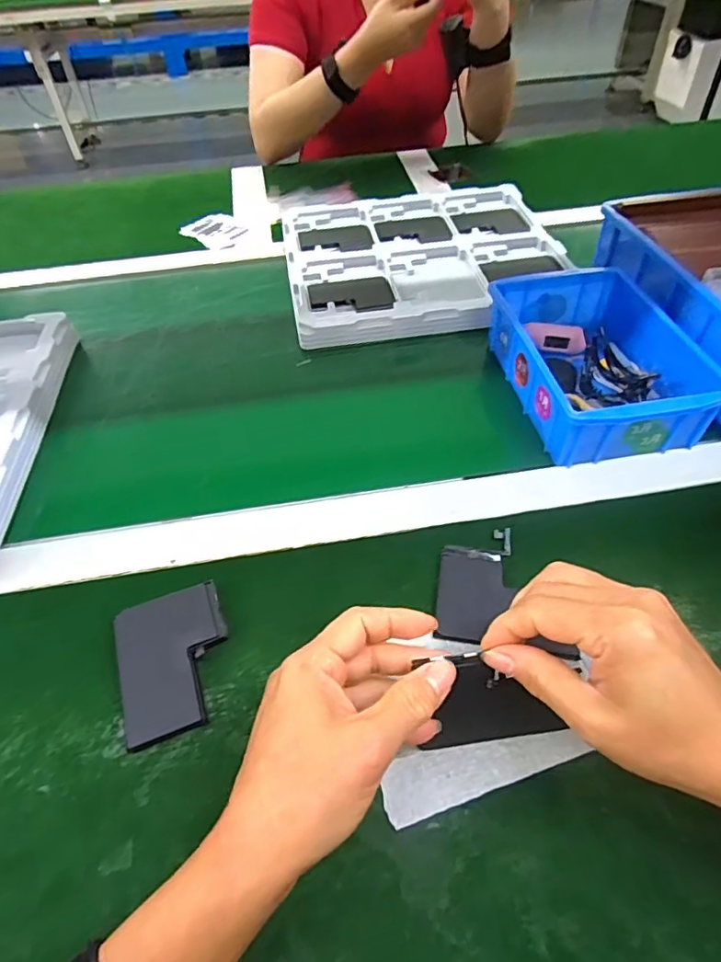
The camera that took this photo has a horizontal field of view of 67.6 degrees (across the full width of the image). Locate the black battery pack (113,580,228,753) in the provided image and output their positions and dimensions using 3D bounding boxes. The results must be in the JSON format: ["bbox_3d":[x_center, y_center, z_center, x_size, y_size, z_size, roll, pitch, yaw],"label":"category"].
[{"bbox_3d":[-0.114,0.110,0.333,0.064,0.013,0.087,-17,50,-12],"label":"black battery pack"}]

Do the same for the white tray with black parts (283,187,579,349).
[{"bbox_3d":[0.073,-0.267,0.638,0.314,0.033,0.290,-8,49,-4],"label":"white tray with black parts"}]

